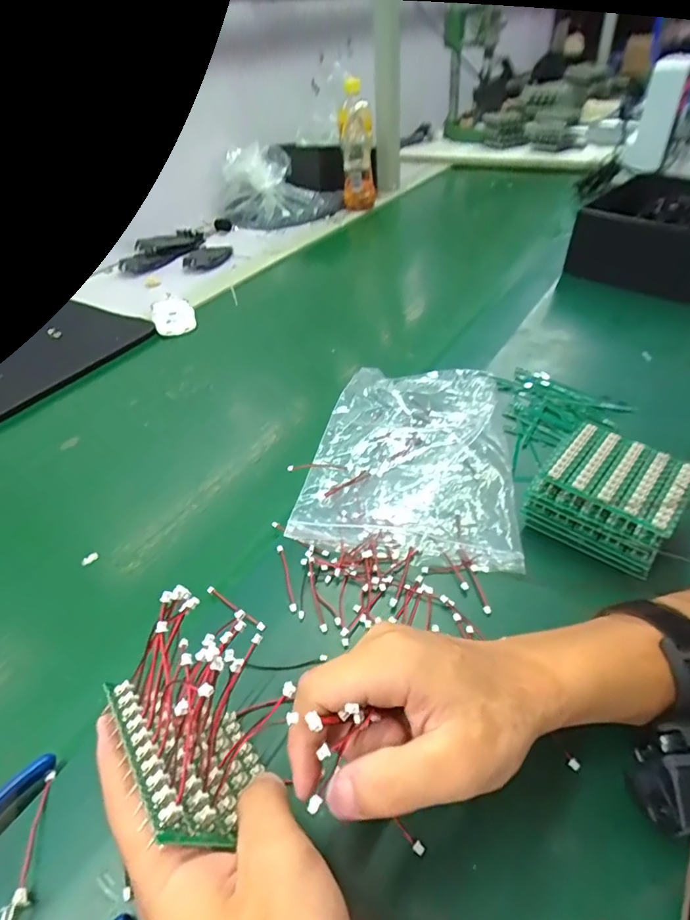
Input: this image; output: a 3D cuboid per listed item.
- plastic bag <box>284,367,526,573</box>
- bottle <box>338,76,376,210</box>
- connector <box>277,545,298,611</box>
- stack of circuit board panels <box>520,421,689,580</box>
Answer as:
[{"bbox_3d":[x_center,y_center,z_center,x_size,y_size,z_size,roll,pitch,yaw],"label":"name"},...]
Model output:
[{"bbox_3d":[0.062,-0.013,0.447,0.168,0.020,0.237,3,42,10],"label":"plastic bag"},{"bbox_3d":[0.025,-0.626,0.985,0.066,0.200,0.067,-1,42,6],"label":"bottle"},{"bbox_3d":[-0.043,0.085,0.359,0.005,0.004,0.059,-14,42,-9],"label":"connector"},{"bbox_3d":[0.197,0.026,0.365,0.091,0.047,0.088,29,52,33],"label":"stack of circuit board panels"}]

